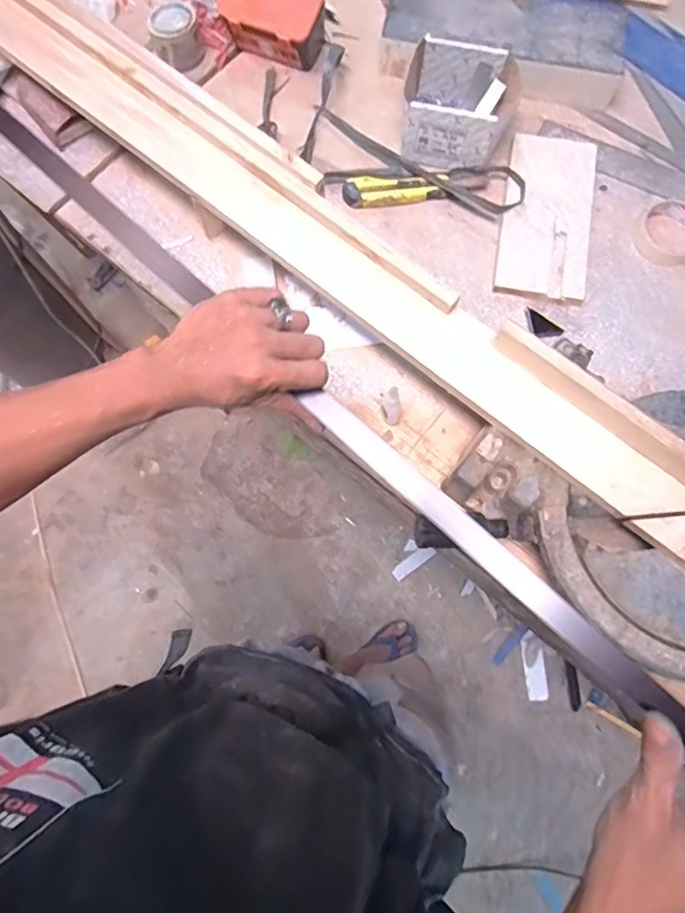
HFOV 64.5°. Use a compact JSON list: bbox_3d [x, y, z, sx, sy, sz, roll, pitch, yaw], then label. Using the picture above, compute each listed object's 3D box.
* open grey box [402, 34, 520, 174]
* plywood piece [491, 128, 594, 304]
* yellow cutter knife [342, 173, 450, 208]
[{"bbox_3d":[0.161,-0.494,0.758,0.138,0.078,0.147,8,76,3],"label":"open grey box"},{"bbox_3d":[0.283,-0.334,0.746,0.117,0.018,0.250,10,76,4],"label":"plywood piece"},{"bbox_3d":[0.075,-0.375,0.762,0.143,0.022,0.039,-5,75,0],"label":"yellow cutter knife"}]

